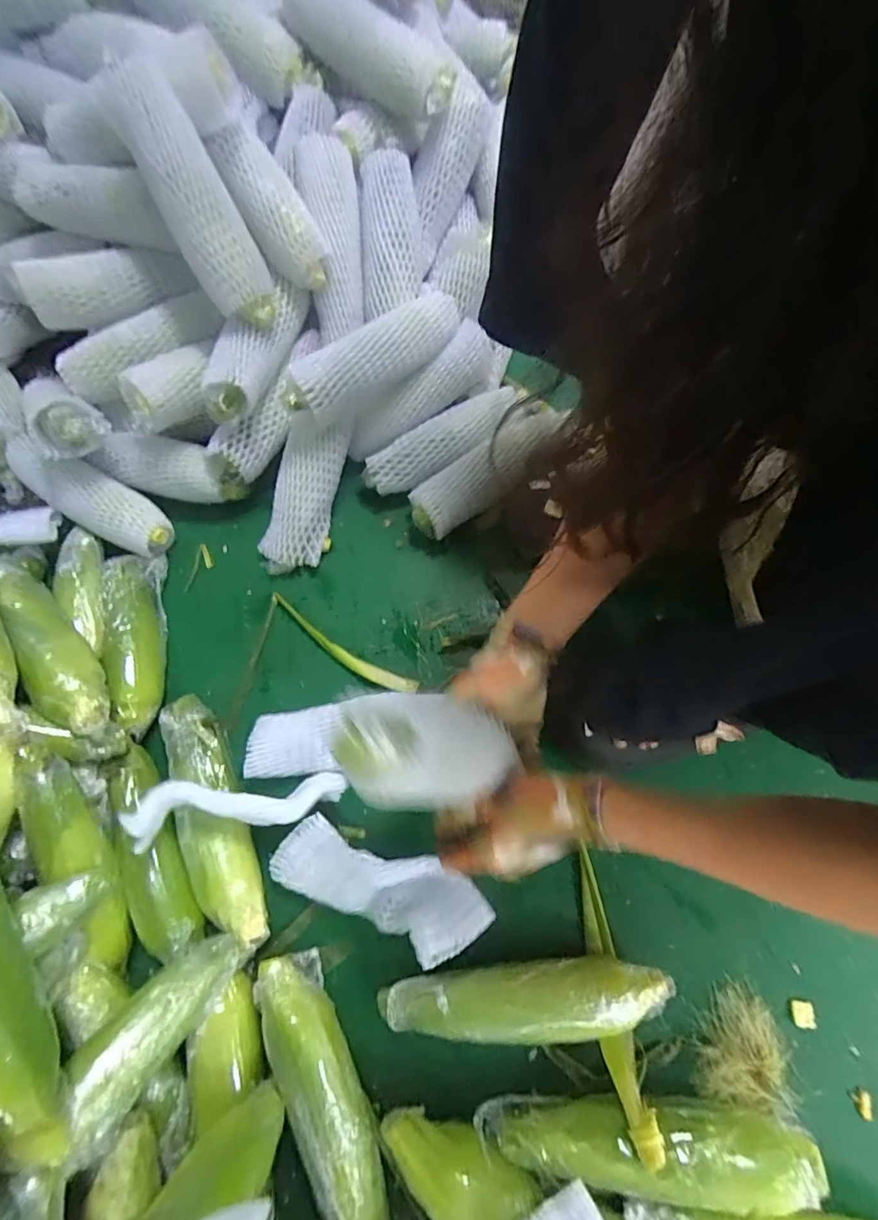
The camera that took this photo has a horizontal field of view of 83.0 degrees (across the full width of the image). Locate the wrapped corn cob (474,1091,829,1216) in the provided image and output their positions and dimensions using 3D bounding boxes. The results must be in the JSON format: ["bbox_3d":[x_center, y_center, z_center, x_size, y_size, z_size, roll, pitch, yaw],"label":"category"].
[{"bbox_3d":[0.159,0.415,0.386,0.249,0.041,0.056,2,70,3],"label":"wrapped corn cob"}]

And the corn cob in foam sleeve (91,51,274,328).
[{"bbox_3d":[-0.241,-0.405,0.493,0.070,0.052,0.223,-32,115,-9],"label":"corn cob in foam sleeve"}]

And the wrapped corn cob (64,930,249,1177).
[{"bbox_3d":[-0.221,0.320,0.384,0.056,0.043,0.151,33,39,14],"label":"wrapped corn cob"}]

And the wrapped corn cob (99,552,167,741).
[{"bbox_3d":[-0.342,0.031,0.564,0.057,0.052,0.222,-14,69,-3],"label":"wrapped corn cob"}]

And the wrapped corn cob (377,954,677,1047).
[{"bbox_3d":[0.071,0.333,0.425,0.240,0.053,0.052,-5,69,1],"label":"wrapped corn cob"}]

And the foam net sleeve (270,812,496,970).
[{"bbox_3d":[-0.053,0.252,0.451,0.194,0.043,0.072,22,72,11],"label":"foam net sleeve"}]

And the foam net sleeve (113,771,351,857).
[{"bbox_3d":[-0.171,0.169,0.432,0.174,0.017,0.044,0,68,-19],"label":"foam net sleeve"}]

